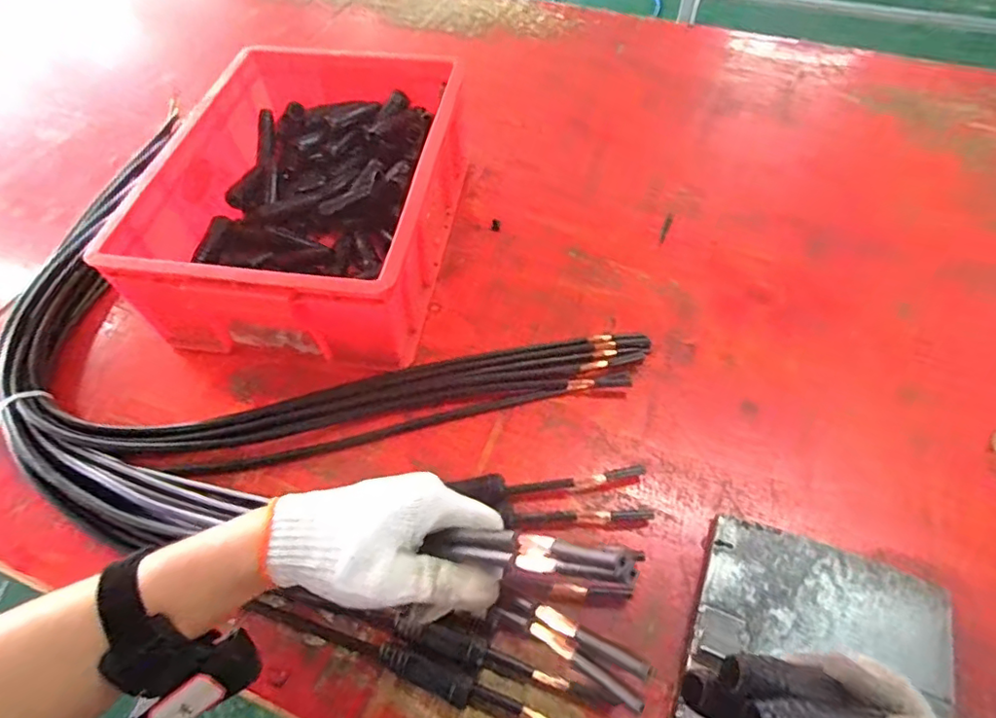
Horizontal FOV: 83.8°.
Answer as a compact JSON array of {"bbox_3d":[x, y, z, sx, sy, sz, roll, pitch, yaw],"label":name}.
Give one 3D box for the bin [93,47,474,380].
[{"bbox_3d":[-0.214,-0.191,0.680,0.308,0.160,0.400,7,56,7],"label":"bin"}]

